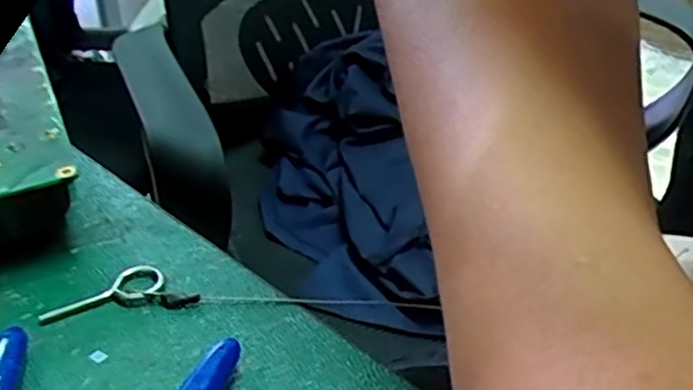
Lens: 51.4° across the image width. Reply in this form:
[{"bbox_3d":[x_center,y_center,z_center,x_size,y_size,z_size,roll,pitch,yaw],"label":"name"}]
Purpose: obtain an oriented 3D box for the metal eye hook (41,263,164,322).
[{"bbox_3d":[-0.089,0.037,0.262,0.044,0.004,0.018,-20,39,-28],"label":"metal eye hook"}]

